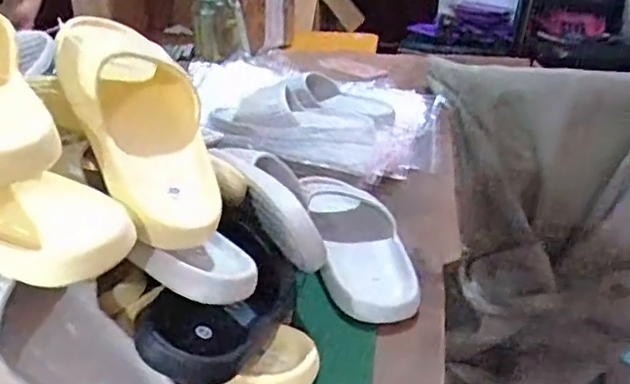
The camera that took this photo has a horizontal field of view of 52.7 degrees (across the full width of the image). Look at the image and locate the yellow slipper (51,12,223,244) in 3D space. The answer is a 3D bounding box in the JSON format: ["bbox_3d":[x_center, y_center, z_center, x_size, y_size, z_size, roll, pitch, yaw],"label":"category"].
[{"bbox_3d":[-0.143,-0.066,0.529,0.102,0.069,0.248,-14,64,-28],"label":"yellow slipper"}]

